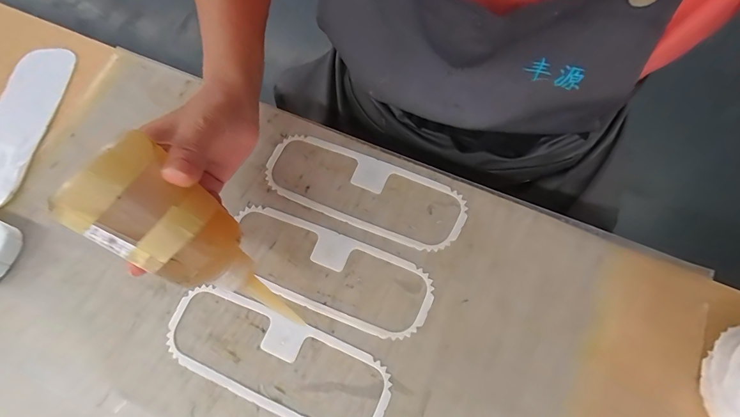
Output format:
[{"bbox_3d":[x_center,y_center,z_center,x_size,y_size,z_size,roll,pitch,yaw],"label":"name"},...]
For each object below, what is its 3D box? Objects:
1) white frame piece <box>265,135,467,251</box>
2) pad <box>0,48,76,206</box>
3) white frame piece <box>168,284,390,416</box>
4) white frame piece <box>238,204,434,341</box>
[{"bbox_3d":[-0.007,-0.018,0.337,0.195,0.004,0.068,20,73,9],"label":"white frame piece"},{"bbox_3d":[-0.369,-0.091,0.374,0.063,0.008,0.189,5,71,4],"label":"pad"},{"bbox_3d":[-0.079,0.124,0.292,0.191,0.005,0.070,23,73,9],"label":"white frame piece"},{"bbox_3d":[-0.039,0.054,0.316,0.188,0.004,0.070,20,73,9],"label":"white frame piece"}]

